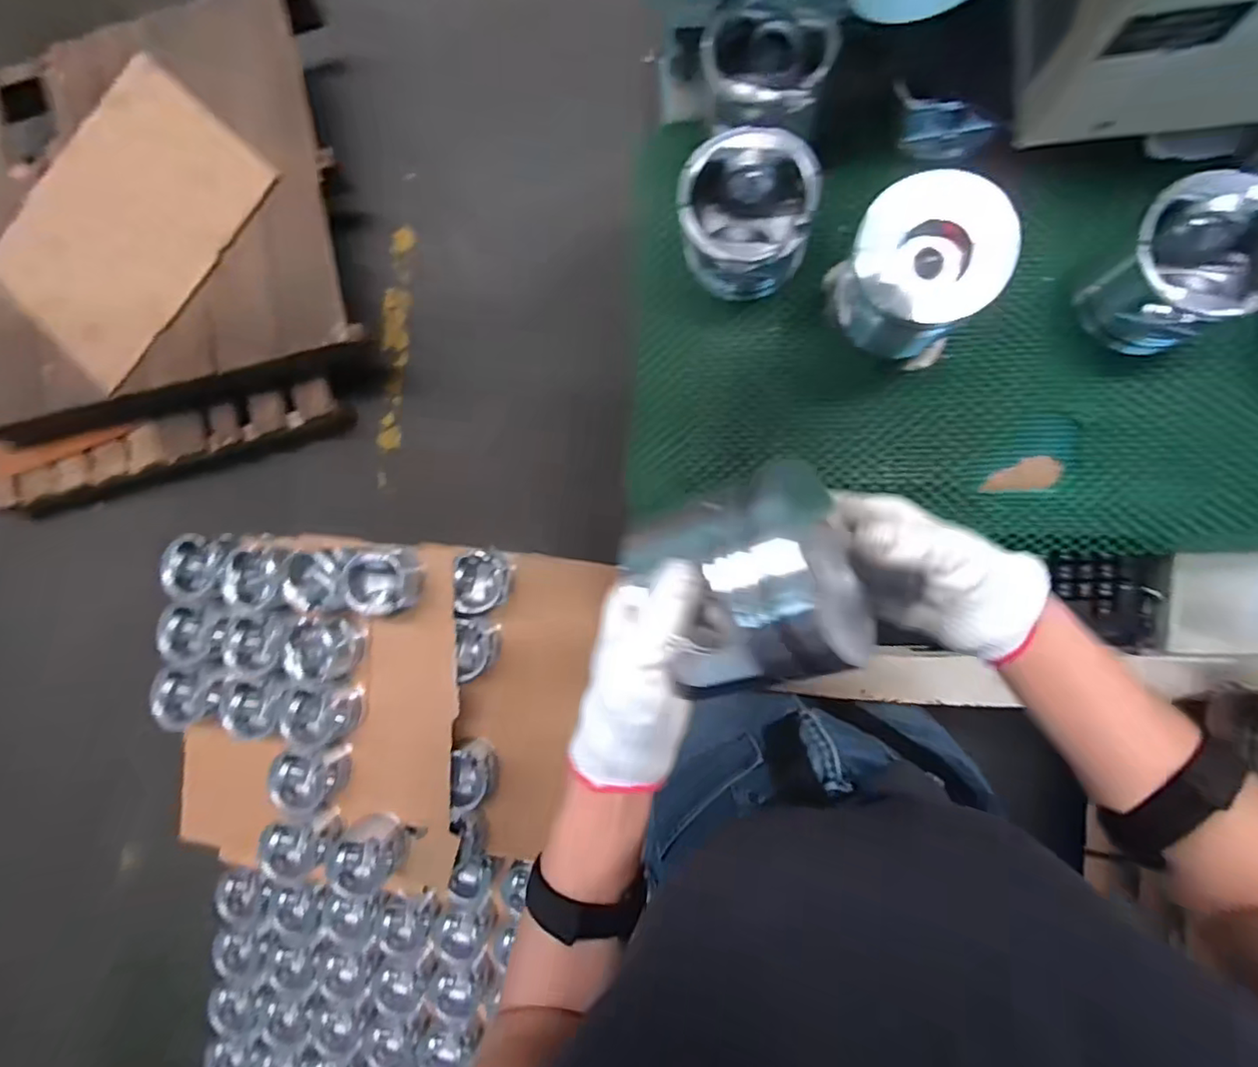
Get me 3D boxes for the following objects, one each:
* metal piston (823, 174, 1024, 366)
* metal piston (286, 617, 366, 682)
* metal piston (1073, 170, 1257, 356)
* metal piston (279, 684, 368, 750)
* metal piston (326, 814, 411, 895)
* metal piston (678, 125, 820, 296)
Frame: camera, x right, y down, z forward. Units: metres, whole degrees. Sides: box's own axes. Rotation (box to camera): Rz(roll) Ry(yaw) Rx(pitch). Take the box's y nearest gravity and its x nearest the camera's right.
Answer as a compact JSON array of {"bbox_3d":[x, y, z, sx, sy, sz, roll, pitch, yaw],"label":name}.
[{"bbox_3d":[0.236,-0.216,0.492,0.117,0.124,0.099,19,93,8],"label":"metal piston"},{"bbox_3d":[-0.551,0.207,1.060,0.118,0.065,0.112,-5,90,8],"label":"metal piston"},{"bbox_3d":[0.456,-0.219,0.488,0.109,0.106,0.110,-38,85,7],"label":"metal piston"},{"bbox_3d":[-0.554,0.328,1.074,0.103,0.109,0.094,0,91,8],"label":"metal piston"},{"bbox_3d":[-0.467,0.579,1.061,0.107,0.085,0.106,0,91,8],"label":"metal piston"},{"bbox_3d":[0.106,-0.281,0.535,0.112,0.102,0.100,0,90,8],"label":"metal piston"}]

